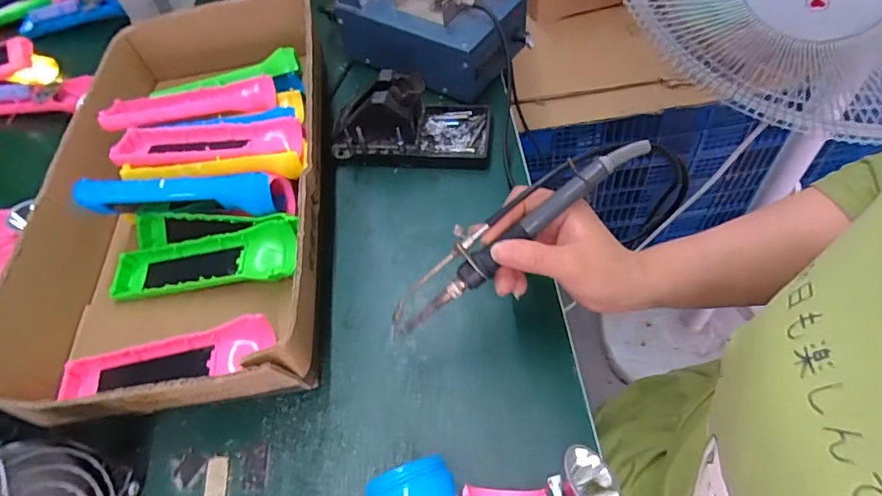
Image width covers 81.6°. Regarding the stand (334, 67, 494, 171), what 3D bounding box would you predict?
[{"bbox_3d":[-0.030,-0.128,0.497,0.154,0.073,0.076,3,56,8],"label":"stand"}]

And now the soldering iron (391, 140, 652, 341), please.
[{"bbox_3d":[0.042,-0.010,0.338,0.204,0.023,0.029,-39,57,11],"label":"soldering iron"}]

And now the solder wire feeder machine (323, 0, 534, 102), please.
[{"bbox_3d":[-0.017,-0.266,0.543,0.205,0.125,0.124,30,63,23],"label":"solder wire feeder machine"}]

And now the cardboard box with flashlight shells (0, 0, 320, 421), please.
[{"bbox_3d":[-0.217,-0.063,0.457,0.220,0.086,0.418,-6,55,-1],"label":"cardboard box with flashlight shells"}]

